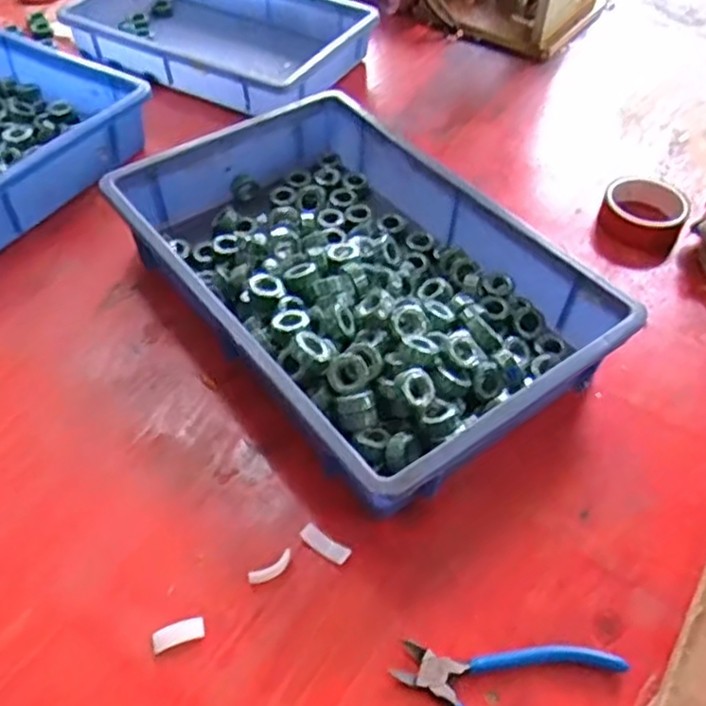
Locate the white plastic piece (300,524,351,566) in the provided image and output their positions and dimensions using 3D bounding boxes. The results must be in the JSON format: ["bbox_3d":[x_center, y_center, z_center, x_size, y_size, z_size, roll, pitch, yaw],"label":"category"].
[{"bbox_3d":[-0.021,0.142,0.520,0.039,0.006,0.014,29,54,21],"label":"white plastic piece"}]

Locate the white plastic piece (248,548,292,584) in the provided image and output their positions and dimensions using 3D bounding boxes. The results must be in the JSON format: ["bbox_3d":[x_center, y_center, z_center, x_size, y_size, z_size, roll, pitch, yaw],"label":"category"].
[{"bbox_3d":[-0.059,0.155,0.509,0.035,0.006,0.013,-24,55,-21],"label":"white plastic piece"}]

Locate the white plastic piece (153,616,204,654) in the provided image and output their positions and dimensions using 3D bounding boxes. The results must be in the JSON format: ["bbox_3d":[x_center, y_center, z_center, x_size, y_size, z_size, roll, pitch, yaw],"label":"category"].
[{"bbox_3d":[-0.119,0.190,0.479,0.034,0.007,0.016,-17,52,-16],"label":"white plastic piece"}]

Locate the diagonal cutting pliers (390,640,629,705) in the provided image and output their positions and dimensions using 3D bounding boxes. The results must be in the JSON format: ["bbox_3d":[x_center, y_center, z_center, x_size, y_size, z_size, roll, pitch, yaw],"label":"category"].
[{"bbox_3d":[0.093,0.228,0.446,0.137,0.014,0.112,16,51,11],"label":"diagonal cutting pliers"}]

